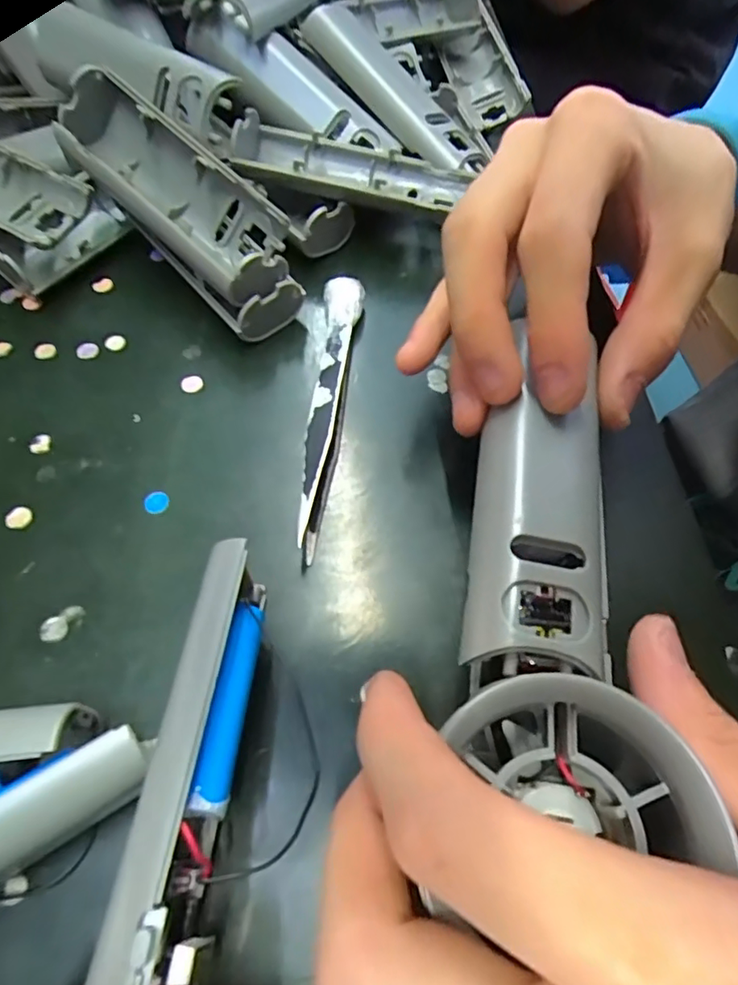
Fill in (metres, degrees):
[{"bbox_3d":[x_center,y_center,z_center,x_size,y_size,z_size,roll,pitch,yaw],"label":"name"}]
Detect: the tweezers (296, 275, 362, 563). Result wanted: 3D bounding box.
[{"bbox_3d":[-0.014,-0.034,0.205,0.014,0.013,0.119,3,62,1],"label":"tweezers"}]

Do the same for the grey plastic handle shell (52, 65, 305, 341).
[{"bbox_3d":[-0.075,-0.117,0.218,0.039,0.029,0.119,-39,83,-19],"label":"grey plastic handle shell"}]

